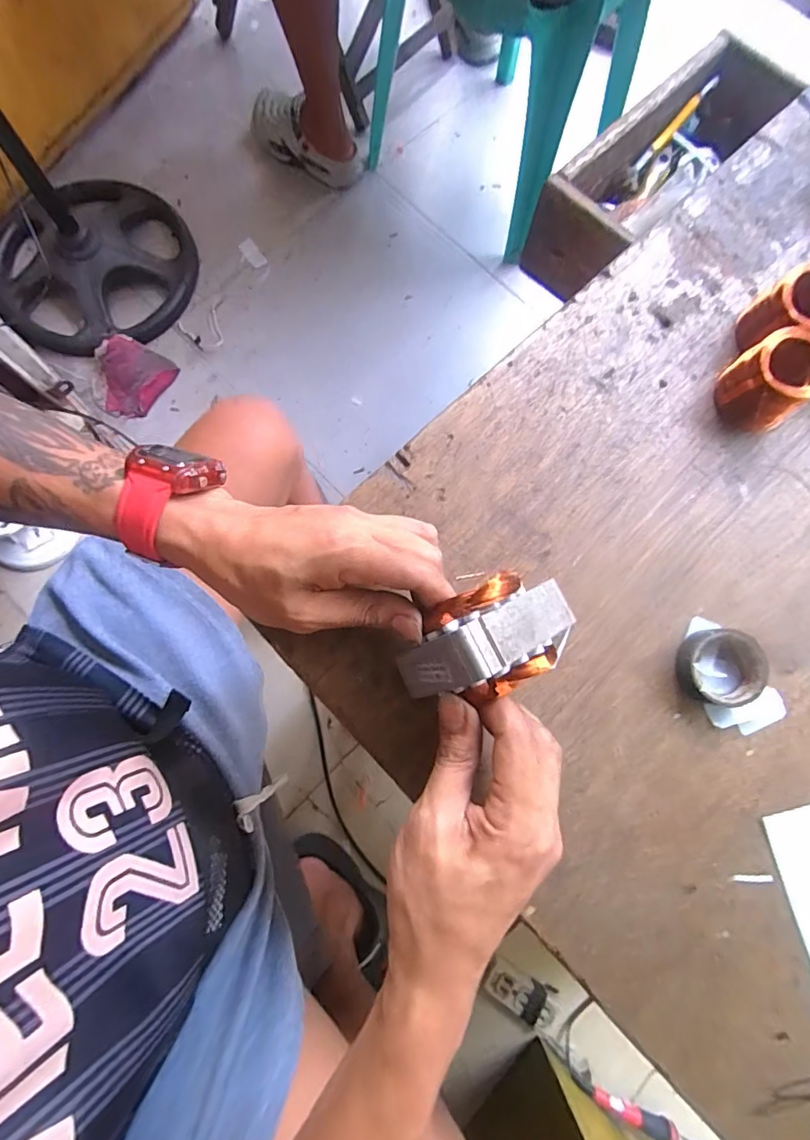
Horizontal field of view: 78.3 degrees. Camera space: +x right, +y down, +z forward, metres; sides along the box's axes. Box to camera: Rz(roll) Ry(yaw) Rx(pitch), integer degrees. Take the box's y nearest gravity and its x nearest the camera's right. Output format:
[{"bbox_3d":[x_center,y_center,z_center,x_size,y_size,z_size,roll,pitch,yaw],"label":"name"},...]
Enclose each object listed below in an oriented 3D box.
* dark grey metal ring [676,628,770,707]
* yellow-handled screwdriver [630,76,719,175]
[{"bbox_3d":[0.198,0.061,0.313,0.046,0.018,0.046,-1,79,-2],"label":"dark grey metal ring"},{"bbox_3d":[0.334,-0.553,0.623,0.010,0.015,0.133,45,100,7],"label":"yellow-handled screwdriver"}]

